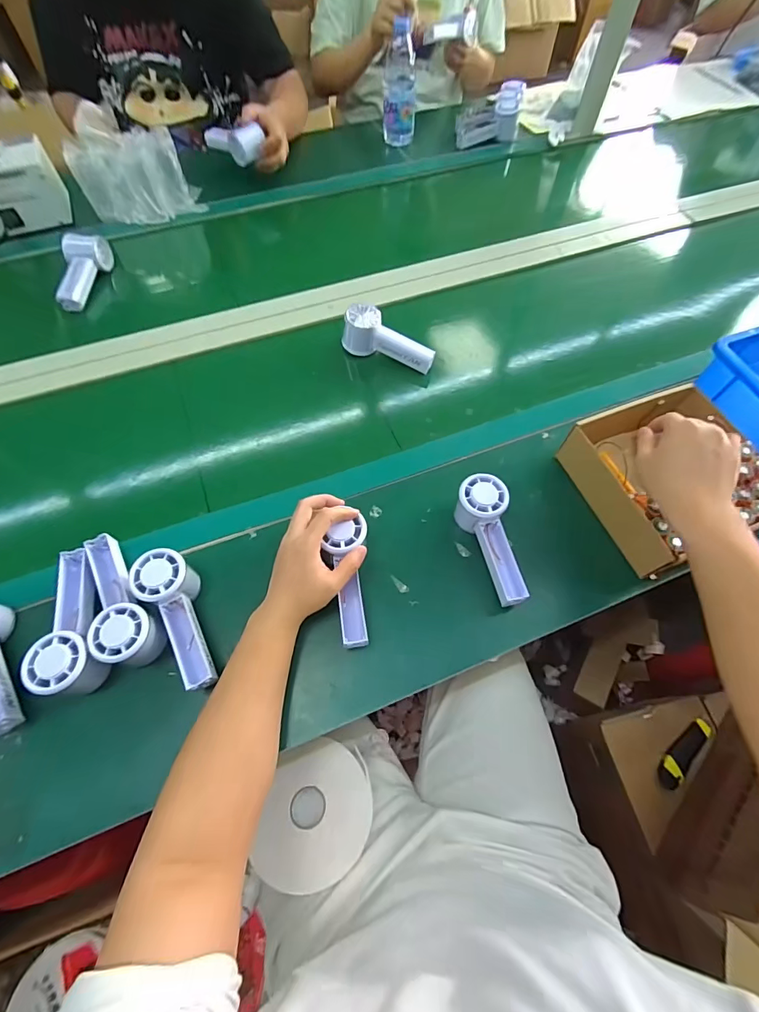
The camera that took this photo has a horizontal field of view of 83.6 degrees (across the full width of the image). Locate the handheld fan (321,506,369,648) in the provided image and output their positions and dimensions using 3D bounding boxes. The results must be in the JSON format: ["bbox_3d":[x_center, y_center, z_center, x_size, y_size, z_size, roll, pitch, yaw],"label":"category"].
[{"bbox_3d":[-0.033,0.084,0.470,0.046,0.031,0.135,-5,78,-2],"label":"handheld fan"}]

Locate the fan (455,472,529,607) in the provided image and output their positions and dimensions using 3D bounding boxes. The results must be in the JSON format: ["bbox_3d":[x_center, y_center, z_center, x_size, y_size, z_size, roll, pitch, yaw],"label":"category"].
[{"bbox_3d":[0.133,0.041,0.514,0.054,0.064,0.153,-13,75,-6],"label":"fan"}]

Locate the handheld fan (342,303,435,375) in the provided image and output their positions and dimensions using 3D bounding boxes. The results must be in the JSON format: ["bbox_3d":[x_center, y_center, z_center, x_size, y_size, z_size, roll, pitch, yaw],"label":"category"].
[{"bbox_3d":[0.019,-0.262,0.665,0.149,0.063,0.045,22,65,12],"label":"handheld fan"}]

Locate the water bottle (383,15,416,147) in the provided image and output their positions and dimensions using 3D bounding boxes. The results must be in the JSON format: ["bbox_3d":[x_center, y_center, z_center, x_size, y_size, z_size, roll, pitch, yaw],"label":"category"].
[{"bbox_3d":[0.046,-0.939,0.955,0.071,0.187,0.067,3,62,3],"label":"water bottle"}]

